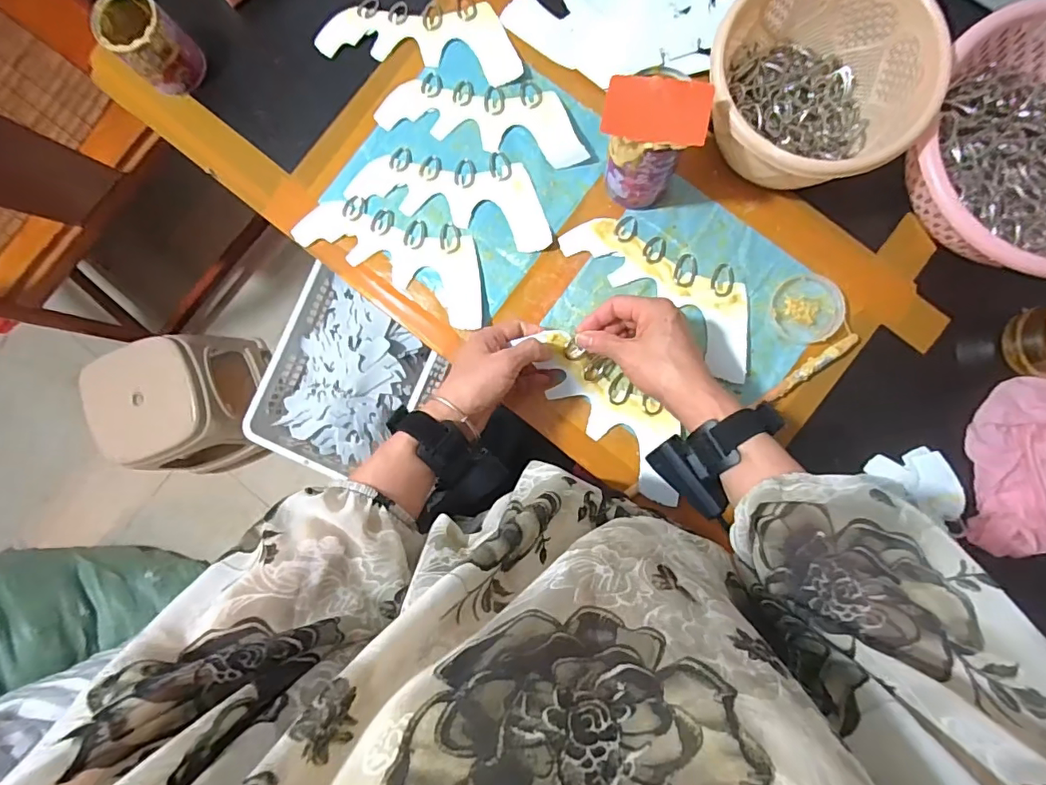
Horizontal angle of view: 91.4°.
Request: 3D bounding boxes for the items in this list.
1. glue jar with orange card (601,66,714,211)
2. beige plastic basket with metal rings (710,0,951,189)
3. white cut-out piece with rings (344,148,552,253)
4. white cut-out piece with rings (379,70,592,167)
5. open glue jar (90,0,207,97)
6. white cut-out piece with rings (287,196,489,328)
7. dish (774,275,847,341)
[{"bbox_3d":[0.107,-0.216,0.446,0.077,0.121,0.064,10,87,4],"label":"glue jar with orange card"},{"bbox_3d":[0.242,-0.265,0.450,0.169,0.103,0.171,-10,86,3],"label":"beige plastic basket with metal rings"},{"bbox_3d":[-0.066,-0.211,0.522,0.208,0.004,0.082,19,88,5],"label":"white cut-out piece with rings"},{"bbox_3d":[-0.039,-0.284,0.517,0.216,0.016,0.071,13,88,5],"label":"white cut-out piece with rings"},{"bbox_3d":[-0.376,-0.353,0.515,0.066,0.068,0.063,0,87,4],"label":"open glue jar"},{"bbox_3d":[-0.124,-0.146,0.522,0.210,0.006,0.083,29,89,5],"label":"white cut-out piece with rings"},{"bbox_3d":[0.269,-0.079,0.480,0.063,0.008,0.061,0,87,4],"label":"dish"}]

